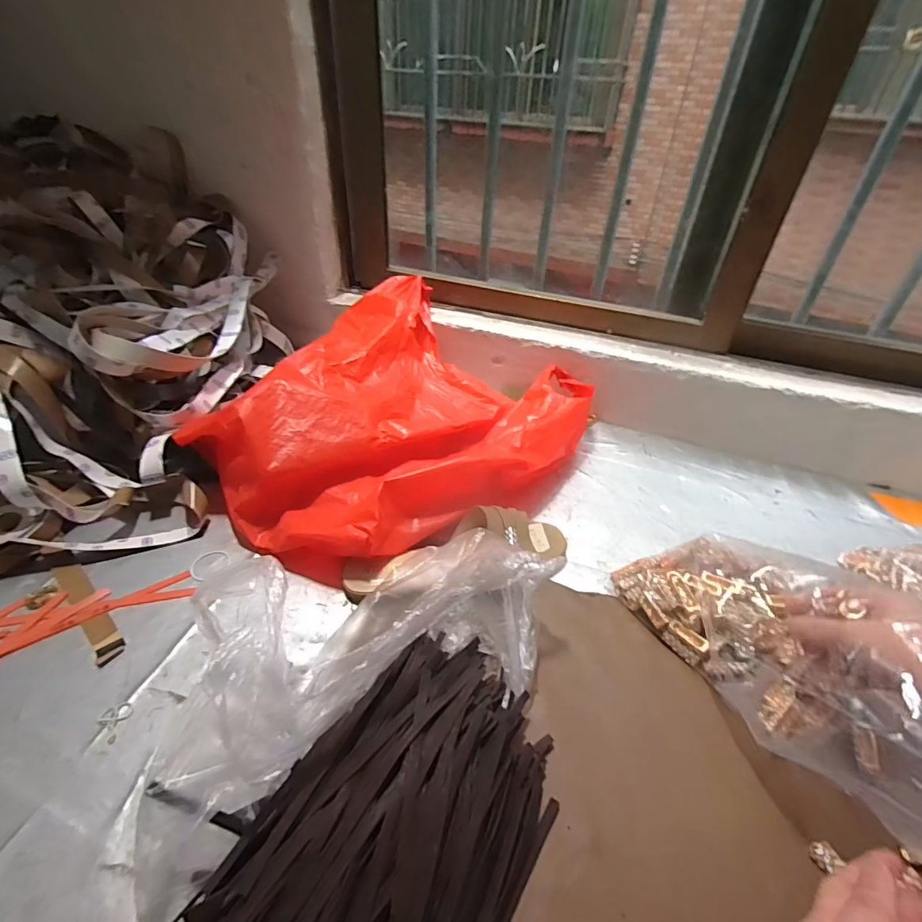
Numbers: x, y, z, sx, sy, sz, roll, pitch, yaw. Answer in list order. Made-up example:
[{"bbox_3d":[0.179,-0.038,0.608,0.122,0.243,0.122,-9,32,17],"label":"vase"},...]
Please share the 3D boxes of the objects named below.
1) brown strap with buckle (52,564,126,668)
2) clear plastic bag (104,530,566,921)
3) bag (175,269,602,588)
[{"bbox_3d":[-0.359,0.142,0.454,0.133,0.010,0.024,32,47,31],"label":"brown strap with buckle"},{"bbox_3d":[-0.077,0.155,0.374,0.341,0.120,0.144,-20,44,-26],"label":"clear plastic bag"},{"bbox_3d":[-0.065,-0.077,0.612,0.366,0.147,0.477,28,45,28],"label":"bag"}]

